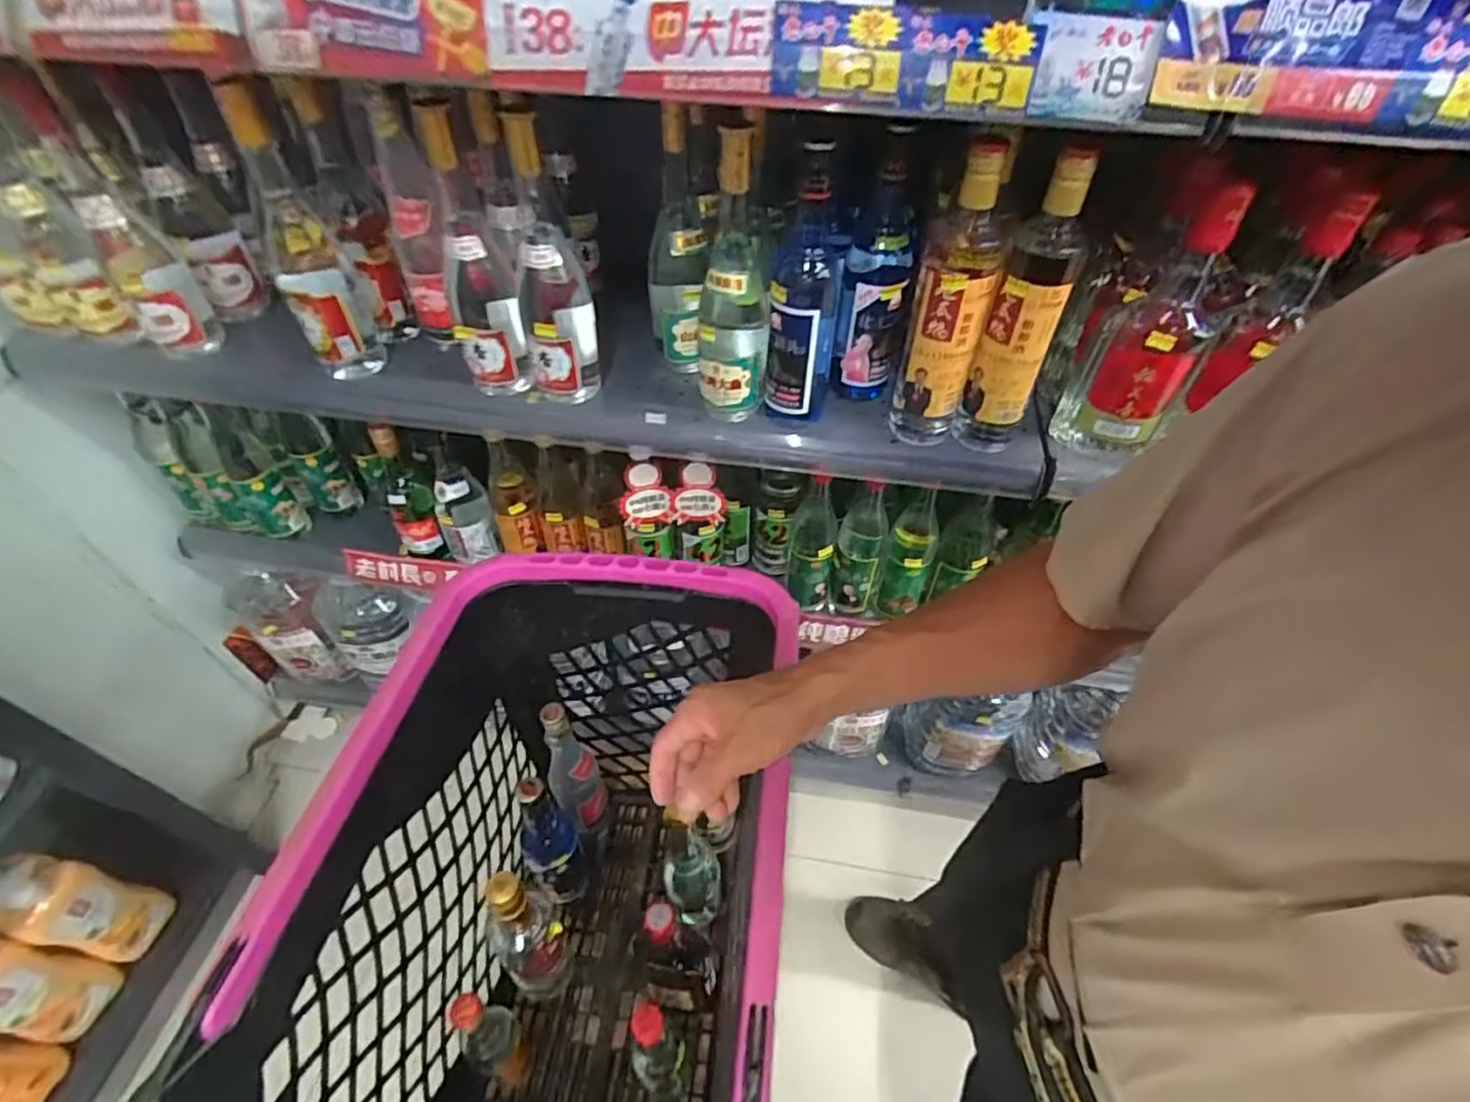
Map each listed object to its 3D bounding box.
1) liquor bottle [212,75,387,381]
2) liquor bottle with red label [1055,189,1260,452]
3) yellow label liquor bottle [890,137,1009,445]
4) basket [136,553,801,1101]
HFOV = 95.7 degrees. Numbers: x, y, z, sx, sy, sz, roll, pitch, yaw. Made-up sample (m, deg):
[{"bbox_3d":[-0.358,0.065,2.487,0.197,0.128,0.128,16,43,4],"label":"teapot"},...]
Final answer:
[{"bbox_3d":[-0.434,-0.301,0.667,0.069,0.278,0.064,-23,54,-19],"label":"liquor bottle"},{"bbox_3d":[0.374,-0.196,0.597,0.086,0.234,0.073,33,57,25],"label":"liquor bottle with red label"},{"bbox_3d":[0.198,-0.225,0.604,0.061,0.265,0.072,16,51,13],"label":"yellow label liquor bottle"},{"bbox_3d":[-0.159,0.330,0.670,0.366,0.455,0.551,3,50,2],"label":"basket"}]

